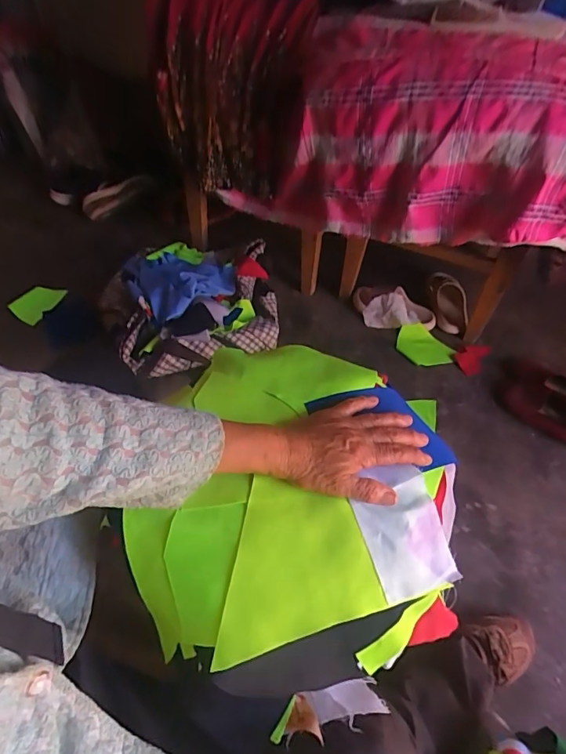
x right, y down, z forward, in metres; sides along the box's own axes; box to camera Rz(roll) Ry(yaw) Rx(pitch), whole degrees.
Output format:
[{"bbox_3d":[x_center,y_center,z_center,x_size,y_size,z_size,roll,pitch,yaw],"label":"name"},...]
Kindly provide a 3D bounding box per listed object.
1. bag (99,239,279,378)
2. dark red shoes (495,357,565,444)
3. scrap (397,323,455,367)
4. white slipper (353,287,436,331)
[{"bbox_3d":[-0.242,-0.212,1.147,0.432,0.119,0.415,-13,53,-11],"label":"bag"},{"bbox_3d":[0.620,0.061,1.057,0.221,0.066,0.159,26,57,17],"label":"dark red shoes"},{"bbox_3d":[0.370,-0.077,1.178,0.150,0.025,0.110,32,59,20],"label":"scrap"},{"bbox_3d":[0.303,-0.179,1.230,0.225,0.092,0.089,8,54,5],"label":"white slipper"}]

